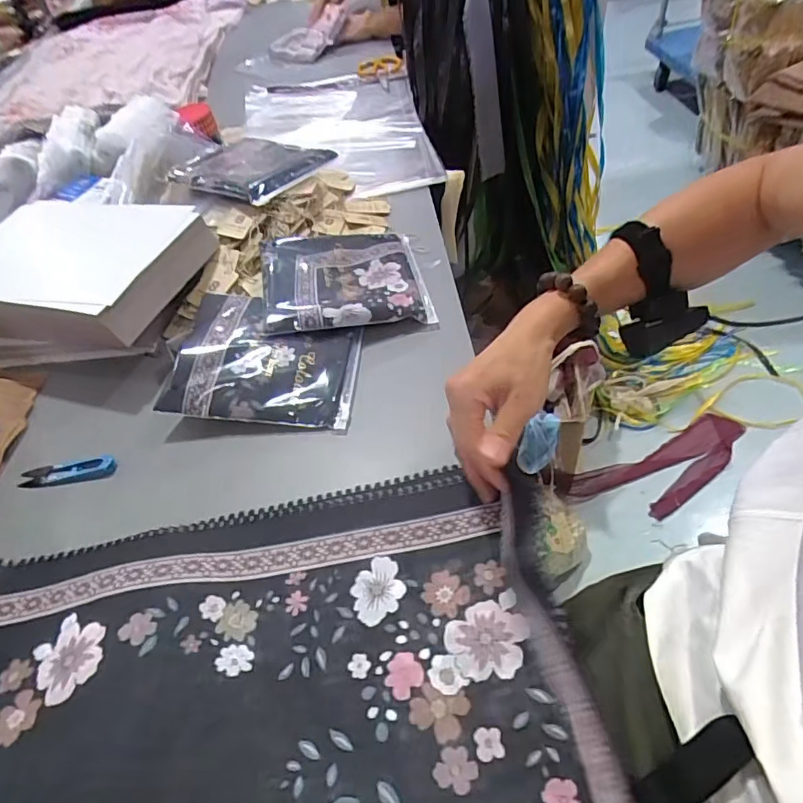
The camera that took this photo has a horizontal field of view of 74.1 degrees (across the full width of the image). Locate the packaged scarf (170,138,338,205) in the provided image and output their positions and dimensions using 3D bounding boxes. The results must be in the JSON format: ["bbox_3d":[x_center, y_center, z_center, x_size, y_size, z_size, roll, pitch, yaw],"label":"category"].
[{"bbox_3d":[-0.237,-0.356,0.804,0.221,0.034,0.187,18,55,24],"label":"packaged scarf"}]

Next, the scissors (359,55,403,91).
[{"bbox_3d":[-0.045,-0.753,1.215,0.104,0.025,0.169,-12,49,0],"label":"scissors"}]

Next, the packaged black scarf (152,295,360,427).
[{"bbox_3d":[-0.149,-0.054,0.590,0.198,0.023,0.172,6,58,0],"label":"packaged black scarf"}]

